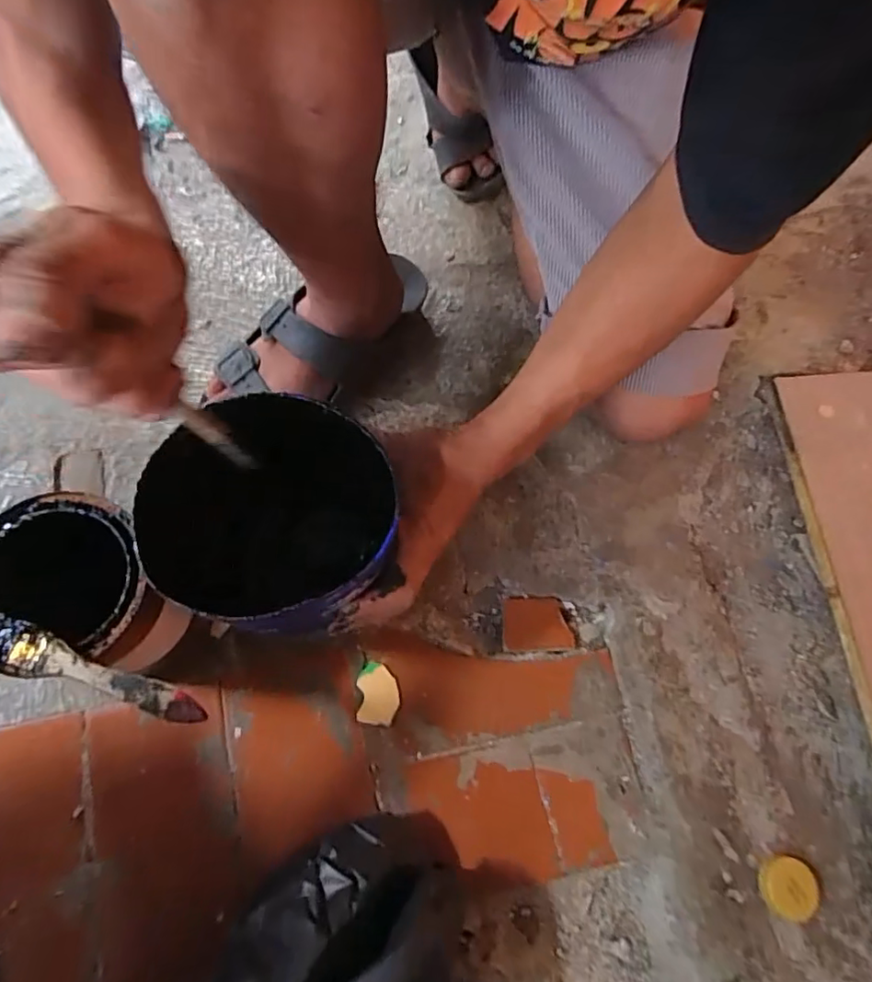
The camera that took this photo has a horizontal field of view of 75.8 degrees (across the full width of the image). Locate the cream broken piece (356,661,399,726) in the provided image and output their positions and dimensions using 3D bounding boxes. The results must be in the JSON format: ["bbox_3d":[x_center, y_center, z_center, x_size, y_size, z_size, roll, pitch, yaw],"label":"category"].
[{"bbox_3d":[-0.047,0.163,0.451,0.032,0.004,0.047,-2,72,-1],"label":"cream broken piece"}]

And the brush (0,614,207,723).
[{"bbox_3d":[-0.205,0.099,0.308,0.153,0.021,0.028,21,71,3],"label":"brush"}]

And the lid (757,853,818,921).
[{"bbox_3d":[0.261,0.293,0.415,0.043,0.008,0.039,28,74,9],"label":"lid"}]

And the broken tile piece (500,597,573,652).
[{"bbox_3d":[0.085,0.114,0.483,0.055,0.013,0.044,-1,72,0],"label":"broken tile piece"}]

